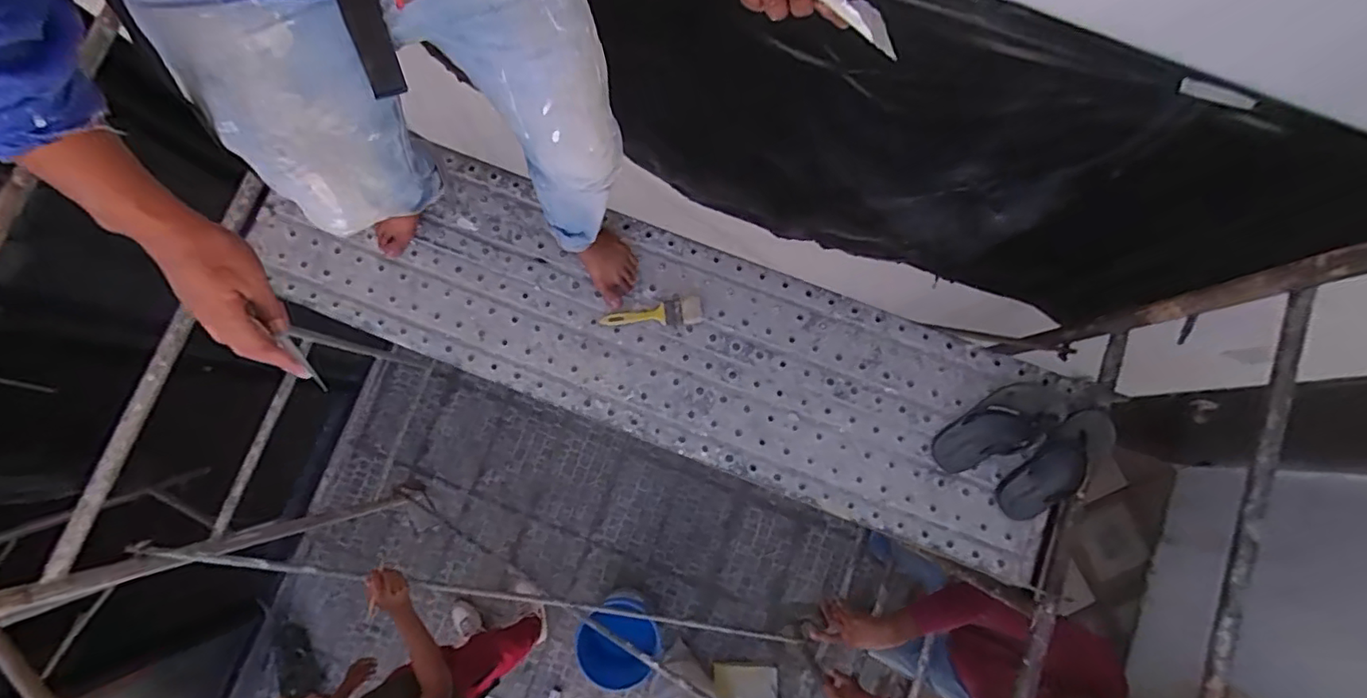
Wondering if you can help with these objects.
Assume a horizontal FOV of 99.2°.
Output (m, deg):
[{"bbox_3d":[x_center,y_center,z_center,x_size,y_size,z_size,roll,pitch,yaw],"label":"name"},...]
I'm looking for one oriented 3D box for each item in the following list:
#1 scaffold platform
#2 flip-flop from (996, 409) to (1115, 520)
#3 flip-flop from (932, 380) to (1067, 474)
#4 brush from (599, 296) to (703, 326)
[{"bbox_3d":[-0.063,-0.018,1.165,1.617,0.057,0.433,19,77,3],"label":"scaffold platform"},{"bbox_3d":[0.723,0.226,1.120,0.096,0.036,0.262,44,92,10],"label":"flip-flop"},{"bbox_3d":[0.624,0.149,1.149,0.282,0.049,0.121,-23,83,-3],"label":"flip-flop"},{"bbox_3d":[-0.065,-0.068,1.182,0.204,0.020,0.055,-9,82,-2],"label":"brush"}]

